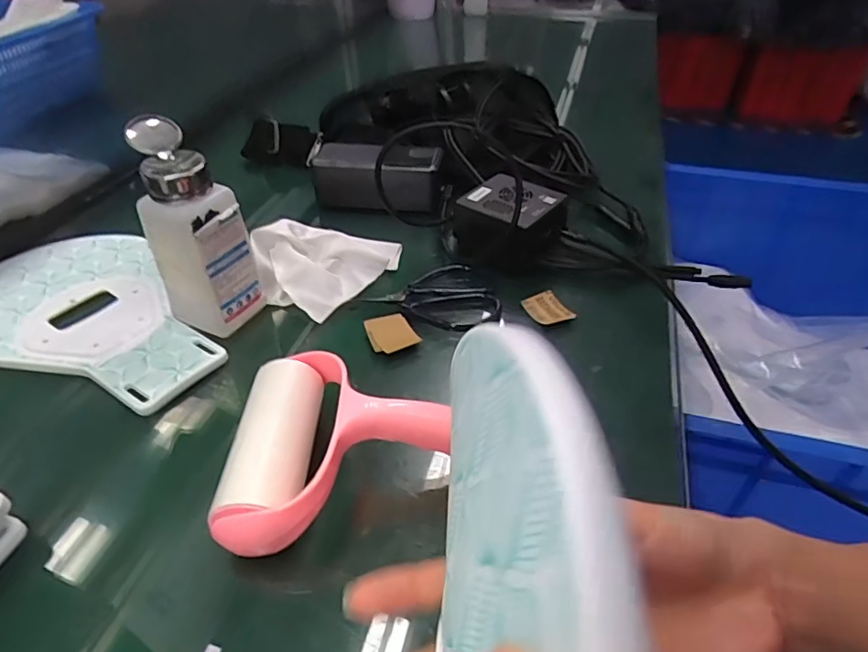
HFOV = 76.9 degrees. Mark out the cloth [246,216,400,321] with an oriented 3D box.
[{"bbox_3d":[-0.095,-0.065,0.467,0.093,0.035,0.115,23,46,25],"label":"cloth"}]

